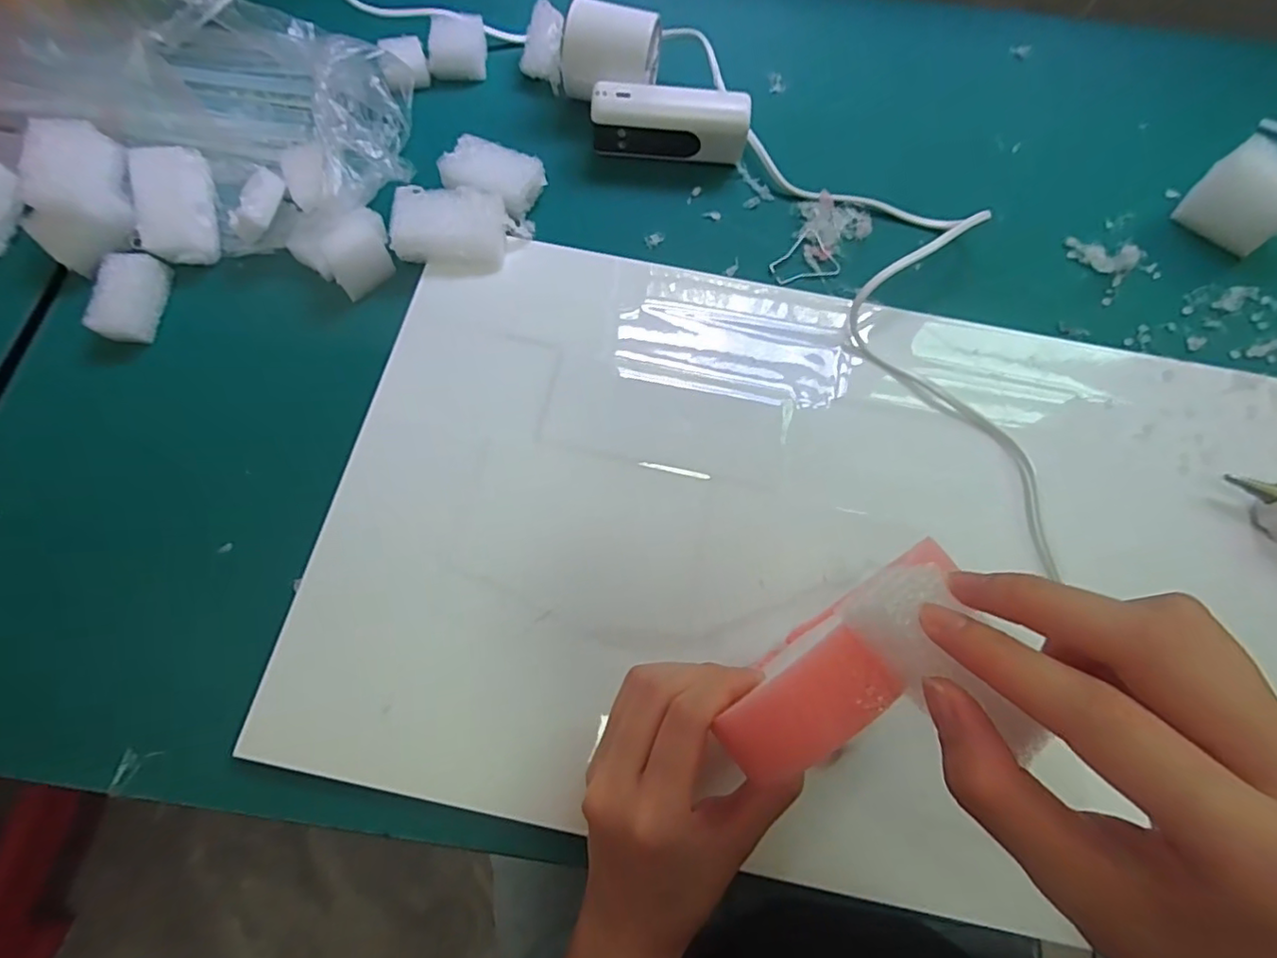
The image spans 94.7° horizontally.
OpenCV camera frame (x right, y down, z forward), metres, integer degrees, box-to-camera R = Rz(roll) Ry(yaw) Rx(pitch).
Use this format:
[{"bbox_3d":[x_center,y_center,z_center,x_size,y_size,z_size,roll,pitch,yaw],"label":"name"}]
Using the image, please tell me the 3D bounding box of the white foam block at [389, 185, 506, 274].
[{"bbox_3d":[-0.109,-0.144,0.340,0.061,0.022,0.044,1,70,-1],"label":"white foam block"}]

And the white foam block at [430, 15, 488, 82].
[{"bbox_3d":[-0.123,-0.294,0.401,0.035,0.021,0.037,3,70,-1],"label":"white foam block"}]

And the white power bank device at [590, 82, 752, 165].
[{"bbox_3d":[0.020,-0.219,0.368,0.094,0.040,0.023,6,70,0],"label":"white power bank device"}]

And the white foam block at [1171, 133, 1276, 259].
[{"bbox_3d":[0.373,-0.171,0.360,0.055,0.048,0.029,43,75,12],"label":"white foam block"}]

